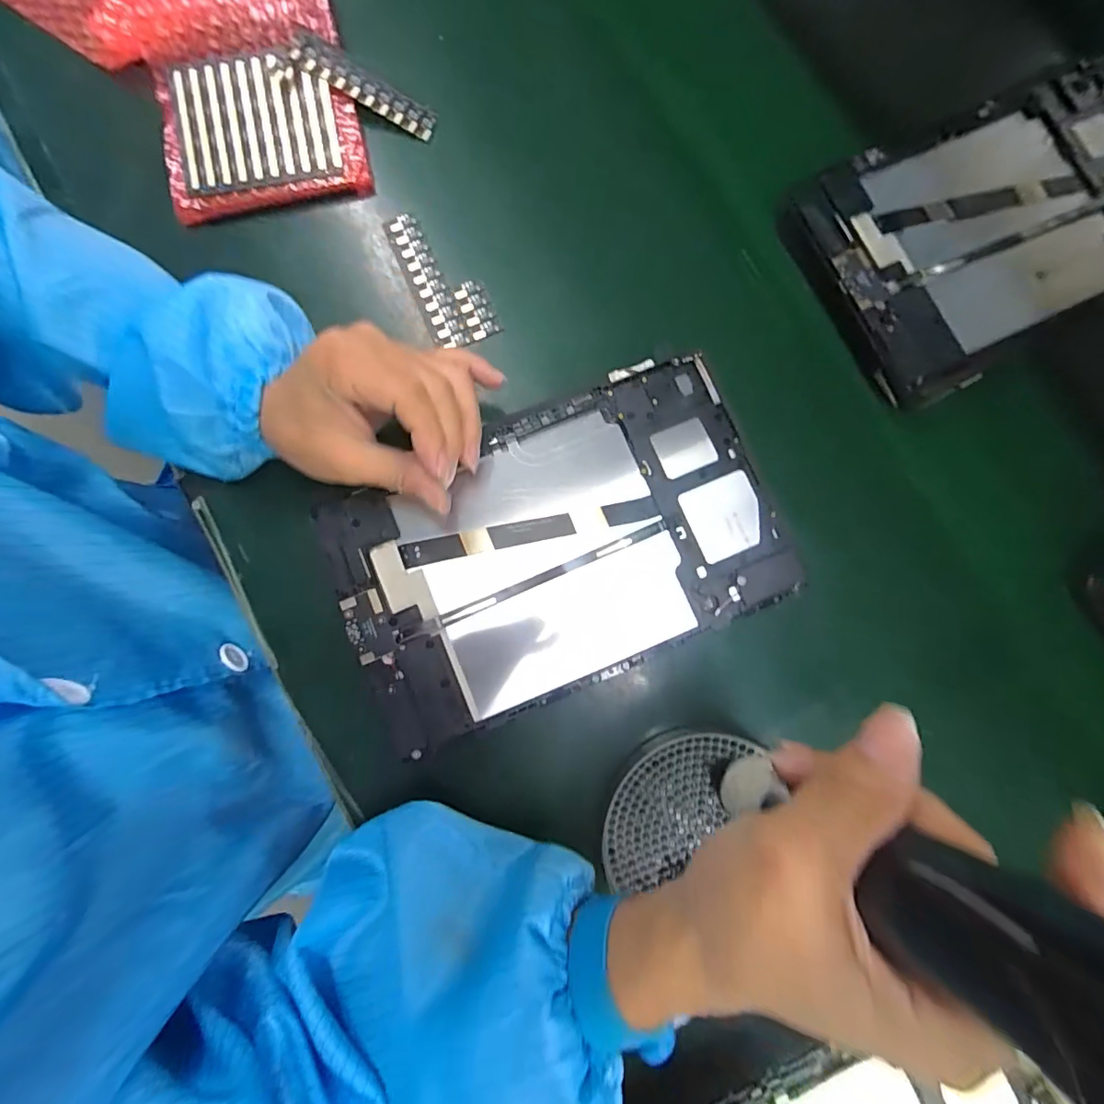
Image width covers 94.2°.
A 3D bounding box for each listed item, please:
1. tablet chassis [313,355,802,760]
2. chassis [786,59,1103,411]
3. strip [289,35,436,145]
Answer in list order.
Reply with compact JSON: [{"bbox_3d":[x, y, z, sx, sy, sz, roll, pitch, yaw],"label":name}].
[{"bbox_3d":[0.002,-0.002,0.282,0.234,0.017,0.145,-23,79,-5],"label":"tablet chassis"},{"bbox_3d":[0.280,-0.202,0.327,0.238,0.019,0.152,-25,83,-5],"label":"chassis"},{"bbox_3d":[-0.121,-0.300,0.333,0.097,0.009,0.022,27,79,-7],"label":"strip"}]

